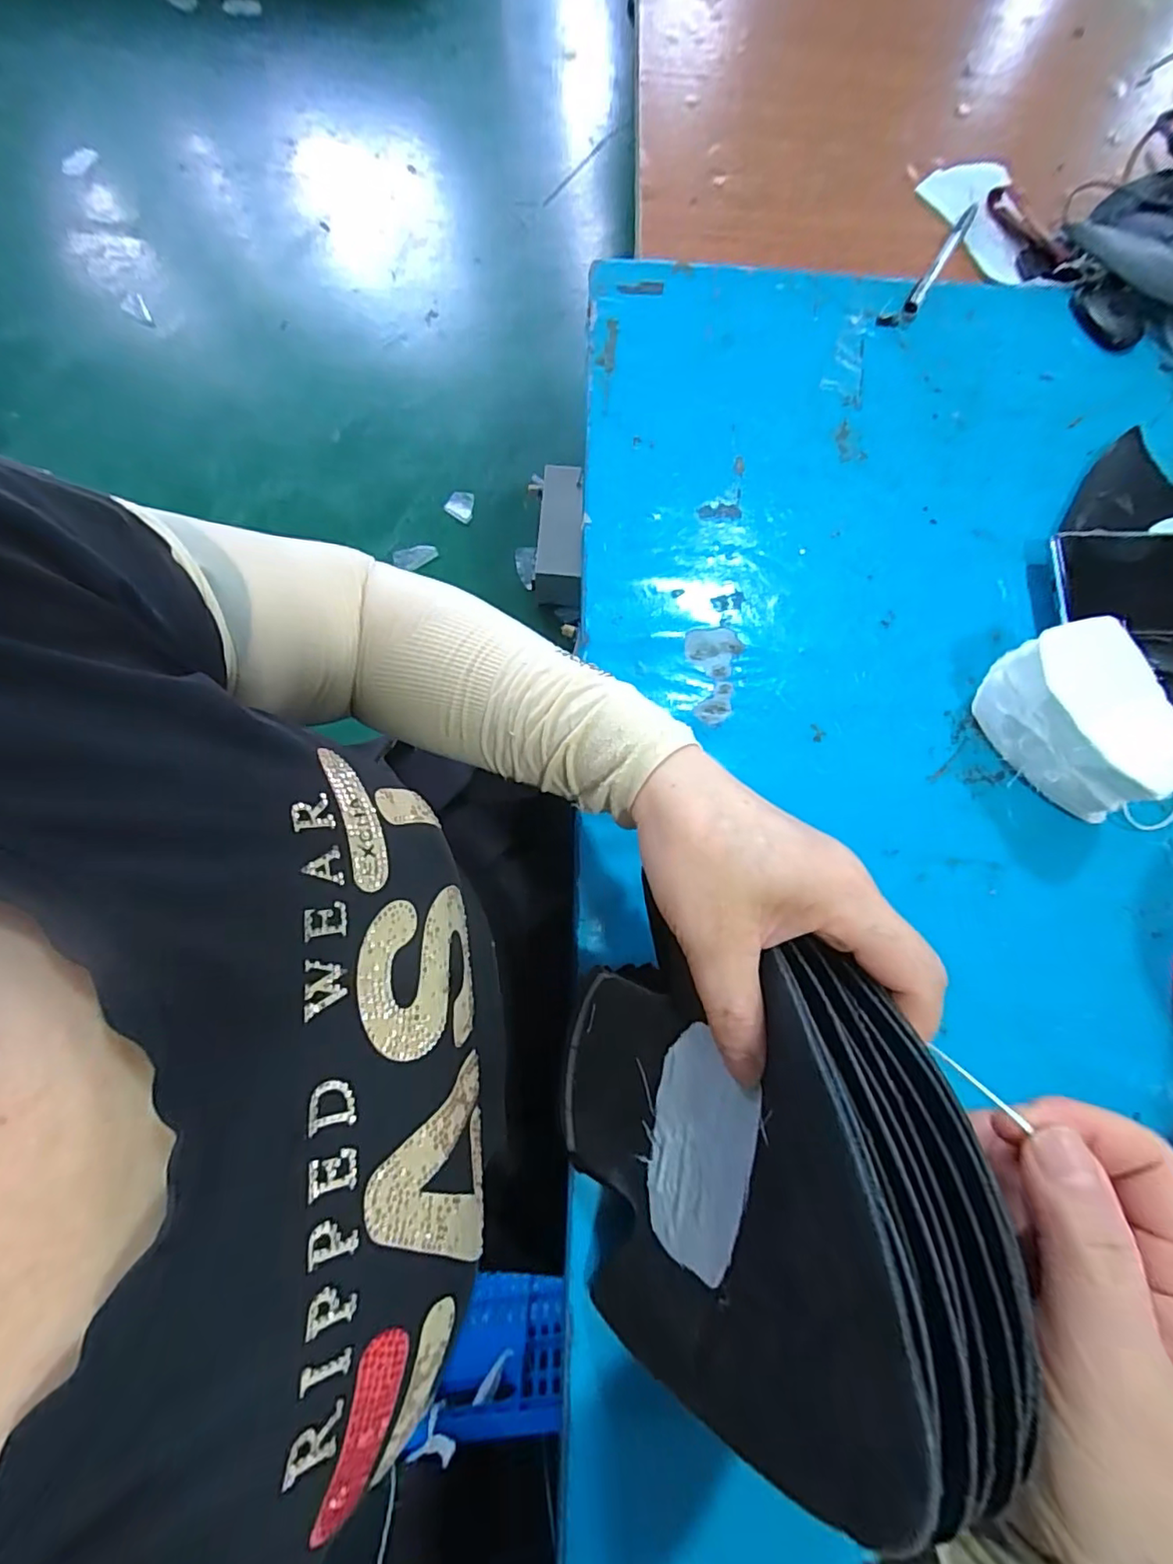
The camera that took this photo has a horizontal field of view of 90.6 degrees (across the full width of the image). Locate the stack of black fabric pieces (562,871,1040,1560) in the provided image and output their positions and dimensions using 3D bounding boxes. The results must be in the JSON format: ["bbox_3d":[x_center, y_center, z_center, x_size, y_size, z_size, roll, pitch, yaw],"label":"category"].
[{"bbox_3d":[0.044,0.151,0.227,0.054,0.208,0.169,6,67,-32],"label":"stack of black fabric pieces"}]

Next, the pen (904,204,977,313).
[{"bbox_3d":[0.269,-0.394,0.435,0.009,0.014,0.129,32,79,5],"label":"pen"}]

